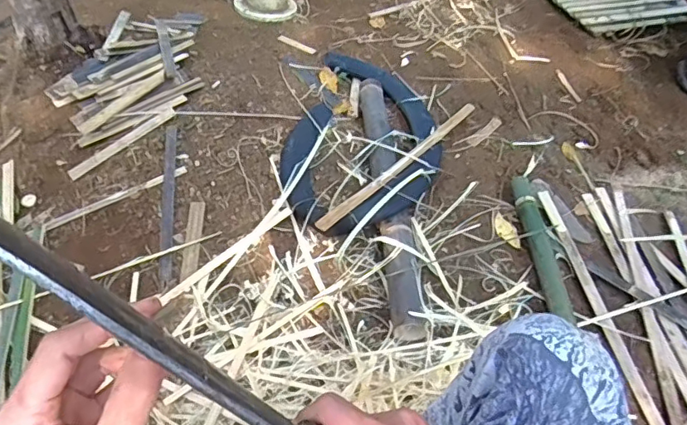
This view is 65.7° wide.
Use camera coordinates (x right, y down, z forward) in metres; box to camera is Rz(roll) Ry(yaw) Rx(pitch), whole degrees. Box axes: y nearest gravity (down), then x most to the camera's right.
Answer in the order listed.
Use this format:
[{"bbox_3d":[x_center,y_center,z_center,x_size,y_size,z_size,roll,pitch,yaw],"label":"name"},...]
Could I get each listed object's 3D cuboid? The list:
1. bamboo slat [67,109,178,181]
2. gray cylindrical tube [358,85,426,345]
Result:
[{"bbox_3d":[-0.471,-0.151,1.146,0.254,0.012,0.030,-40,69,-19],"label":"bamboo slat"},{"bbox_3d":[0.095,-0.069,1.167,0.076,0.056,0.752,0,48,-6],"label":"gray cylindrical tube"}]

